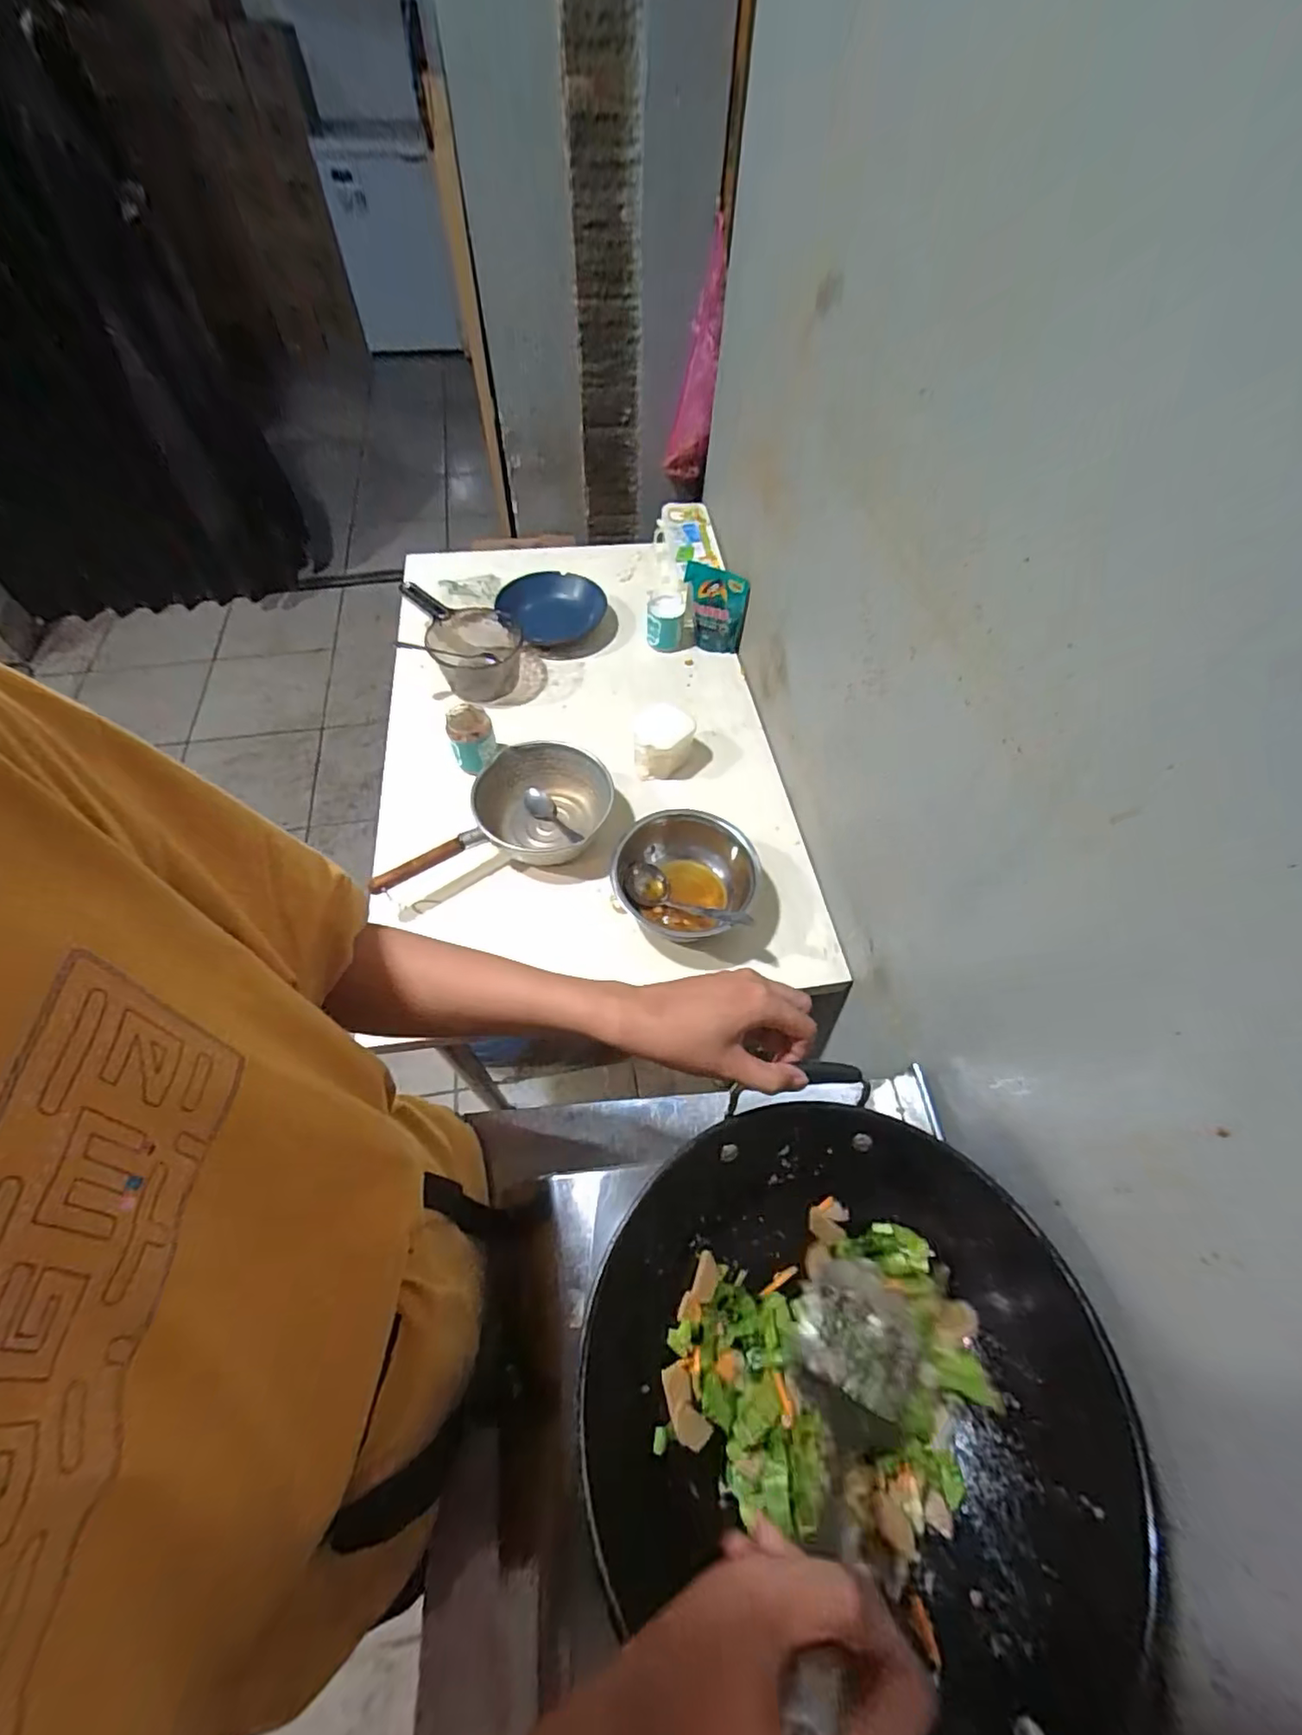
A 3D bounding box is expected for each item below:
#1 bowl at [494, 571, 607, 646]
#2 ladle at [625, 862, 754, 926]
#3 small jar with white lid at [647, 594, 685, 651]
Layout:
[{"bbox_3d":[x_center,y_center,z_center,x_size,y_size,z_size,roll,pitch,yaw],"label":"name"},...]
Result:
[{"bbox_3d":[-0.181,-0.471,1.090,0.154,0.063,0.164,34,63,18],"label":"bowl"},{"bbox_3d":[0.049,0.038,0.762,0.178,0.050,0.048,20,57,33],"label":"ladle"},{"bbox_3d":[0.025,-0.425,1.055,0.063,0.092,0.051,-1,58,-2],"label":"small jar with white lid"}]

